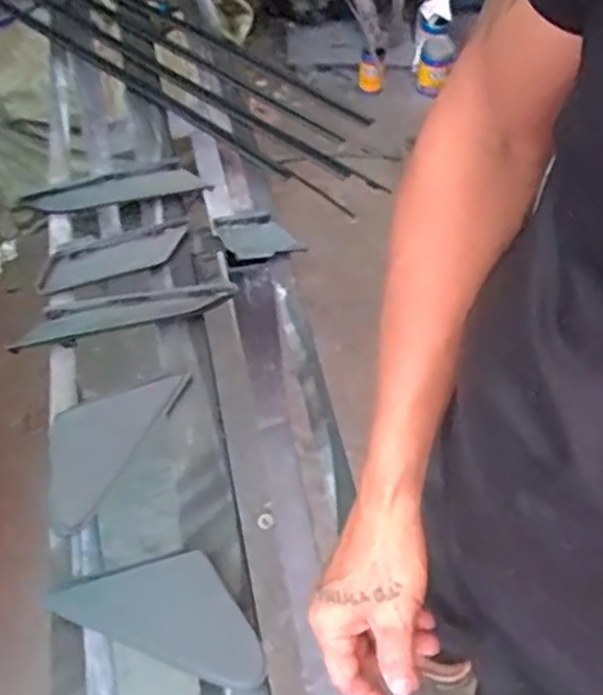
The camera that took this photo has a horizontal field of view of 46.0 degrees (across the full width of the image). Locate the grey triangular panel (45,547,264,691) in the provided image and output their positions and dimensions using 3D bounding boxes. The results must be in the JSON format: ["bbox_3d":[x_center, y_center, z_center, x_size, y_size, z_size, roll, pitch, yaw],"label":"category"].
[{"bbox_3d":[-0.103,0.199,0.558,0.167,0.017,0.080,16,52,13],"label":"grey triangular panel"}]

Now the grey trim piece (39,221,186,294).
[{"bbox_3d":[-0.208,-0.102,0.792,0.165,0.014,0.052,-16,52,-15],"label":"grey trim piece"}]

